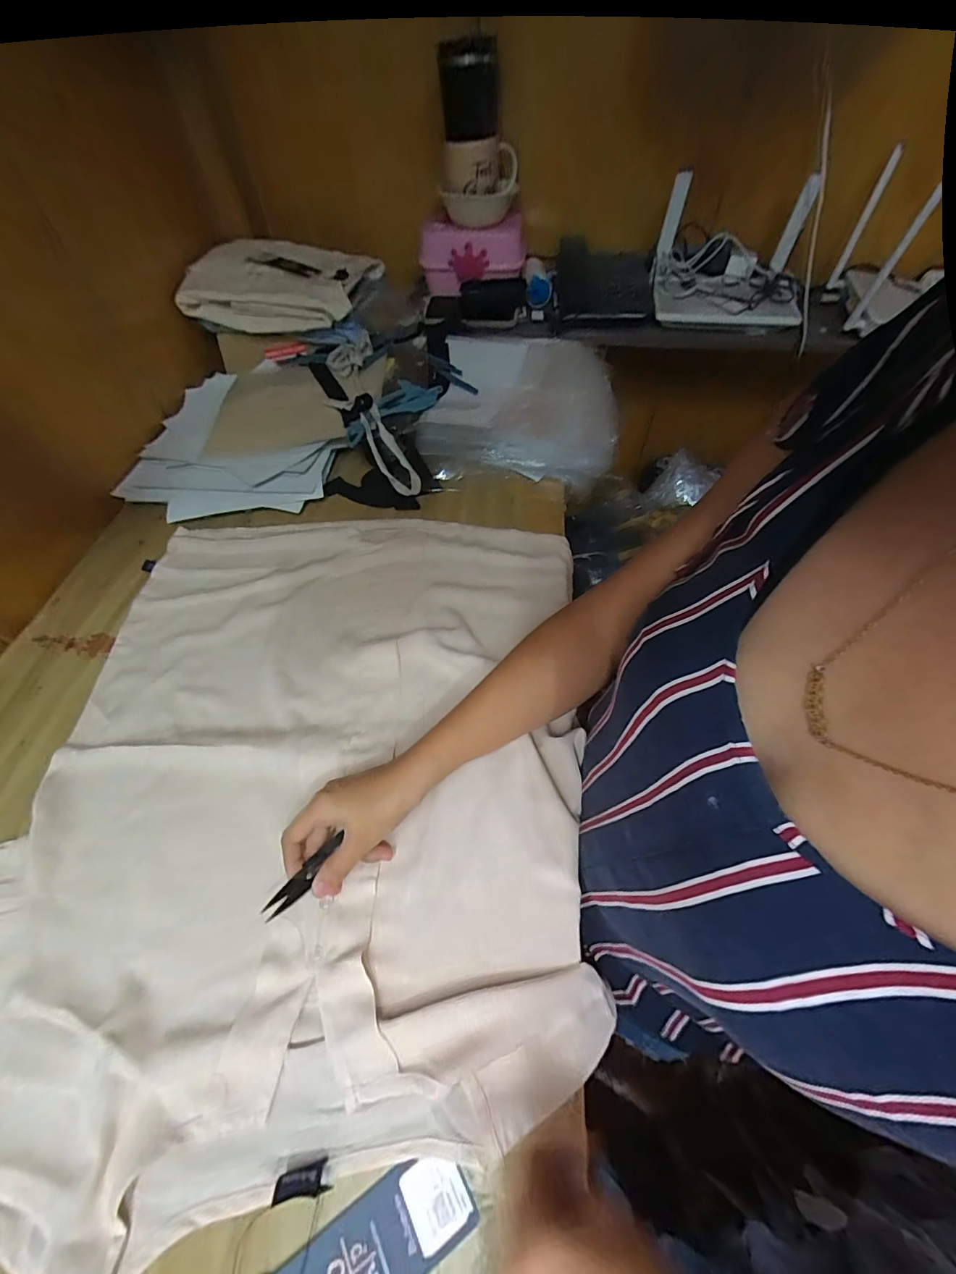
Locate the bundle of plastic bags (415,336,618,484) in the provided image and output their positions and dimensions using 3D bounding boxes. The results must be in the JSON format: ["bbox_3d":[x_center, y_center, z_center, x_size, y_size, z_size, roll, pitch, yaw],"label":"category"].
[{"bbox_3d":[0.065,-0.349,0.681,0.274,0.076,0.274,4,56,4],"label":"bundle of plastic bags"}]

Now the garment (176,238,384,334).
[{"bbox_3d":[-0.314,-0.576,0.740,0.269,0.069,0.195,3,56,3],"label":"garment"}]

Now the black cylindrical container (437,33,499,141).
[{"bbox_3d":[-0.012,-0.786,0.646,0.082,0.090,0.097,0,56,1],"label":"black cylindrical container"}]

